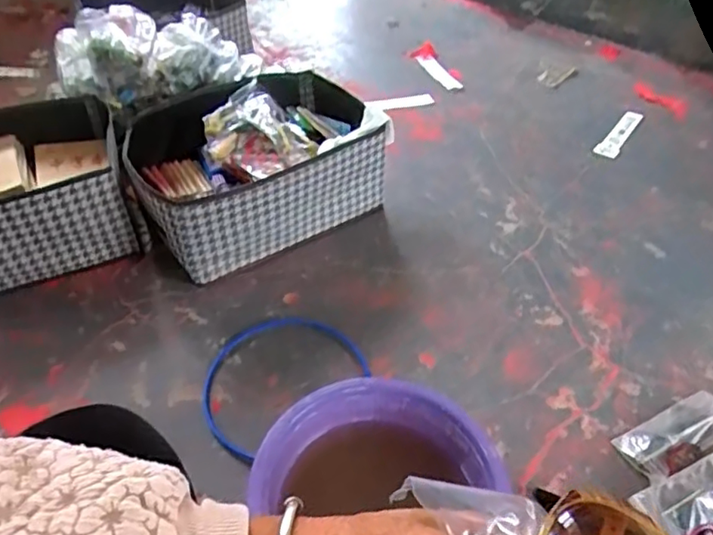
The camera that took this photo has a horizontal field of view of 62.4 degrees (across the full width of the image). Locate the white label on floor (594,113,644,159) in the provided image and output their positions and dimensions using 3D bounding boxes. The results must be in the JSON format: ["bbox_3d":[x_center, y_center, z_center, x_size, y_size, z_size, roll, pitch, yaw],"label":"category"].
[{"bbox_3d":[0.684,-0.349,1.536,0.055,0.011,0.268,25,46,24],"label":"white label on floor"}]

